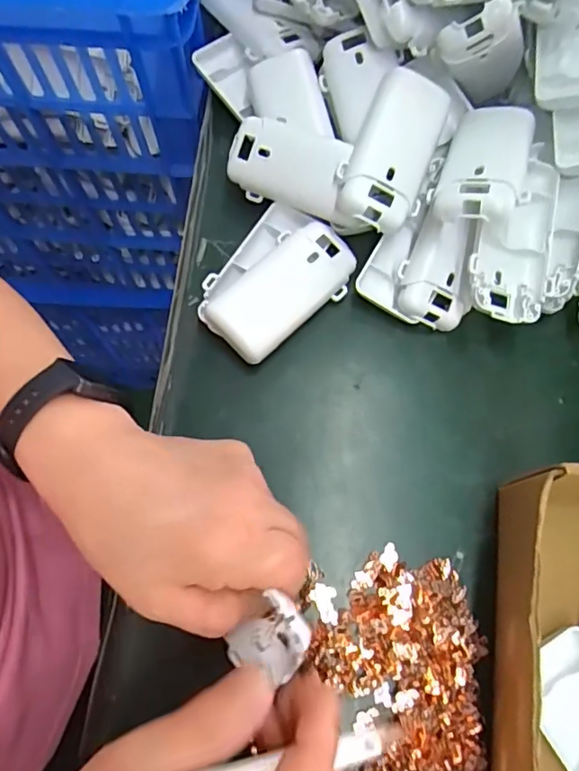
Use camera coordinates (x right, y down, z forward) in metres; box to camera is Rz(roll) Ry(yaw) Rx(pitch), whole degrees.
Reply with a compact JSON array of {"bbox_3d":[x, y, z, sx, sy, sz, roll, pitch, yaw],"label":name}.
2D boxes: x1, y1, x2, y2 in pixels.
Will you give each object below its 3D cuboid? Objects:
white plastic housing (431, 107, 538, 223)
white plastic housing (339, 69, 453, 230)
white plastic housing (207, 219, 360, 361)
[{"bbox_3d":[0.108,-0.123,0.302,0.041,0.020,0.089,20,62,8],"label":"white plastic housing"},{"bbox_3d":[0.059,-0.135,0.314,0.046,0.026,0.090,17,73,5],"label":"white plastic housing"},{"bbox_3d":[-0.003,-0.056,0.323,0.046,0.024,0.092,40,78,12],"label":"white plastic housing"}]

